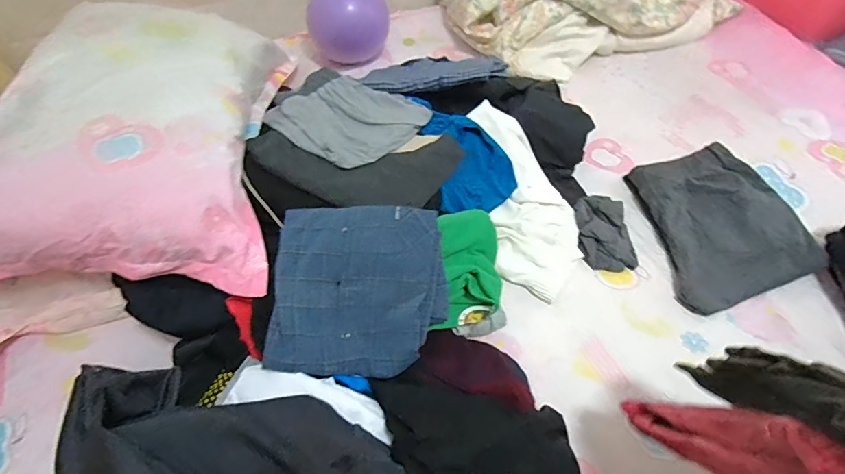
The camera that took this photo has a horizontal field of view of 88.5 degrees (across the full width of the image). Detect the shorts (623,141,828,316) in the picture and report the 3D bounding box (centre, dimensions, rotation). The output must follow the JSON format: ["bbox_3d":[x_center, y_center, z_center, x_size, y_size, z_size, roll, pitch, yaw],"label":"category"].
[{"bbox_3d":[0.539,-0.028,0.798,0.261,0.056,0.295,-12,57,-6],"label":"shorts"}]

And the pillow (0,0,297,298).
[{"bbox_3d":[-0.472,-0.186,0.709,0.431,0.139,0.554,-4,56,-1],"label":"pillow"}]

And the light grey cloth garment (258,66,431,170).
[{"bbox_3d":[-0.151,-0.228,0.791,0.261,0.050,0.225,27,61,19],"label":"light grey cloth garment"}]

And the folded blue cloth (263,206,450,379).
[{"bbox_3d":[-0.089,0.076,0.634,0.242,0.028,0.241,7,82,-5],"label":"folded blue cloth"}]

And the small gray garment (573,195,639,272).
[{"bbox_3d":[0.334,-0.012,0.808,0.095,0.032,0.154,-1,56,1],"label":"small gray garment"}]

